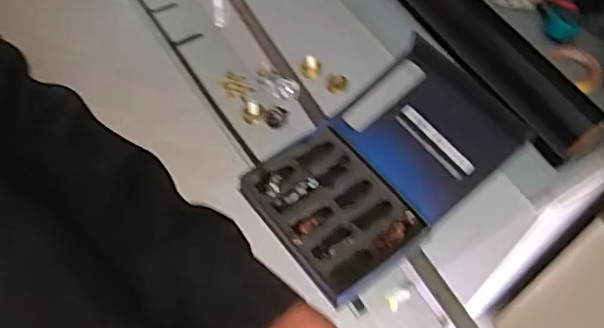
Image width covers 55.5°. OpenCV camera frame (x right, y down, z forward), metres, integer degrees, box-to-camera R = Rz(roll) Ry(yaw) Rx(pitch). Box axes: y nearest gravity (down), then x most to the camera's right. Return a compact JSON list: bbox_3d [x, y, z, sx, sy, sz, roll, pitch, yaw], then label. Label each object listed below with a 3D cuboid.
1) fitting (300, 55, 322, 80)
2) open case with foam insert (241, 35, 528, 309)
[{"bbox_3d":[0.017,-0.173,1.026,0.038,0.039,0.028,8,57,2],"label":"fitting"},{"bbox_3d":[0.118,0.000,0.868,0.364,0.110,0.238,-31,64,-21],"label":"open case with foam insert"}]

